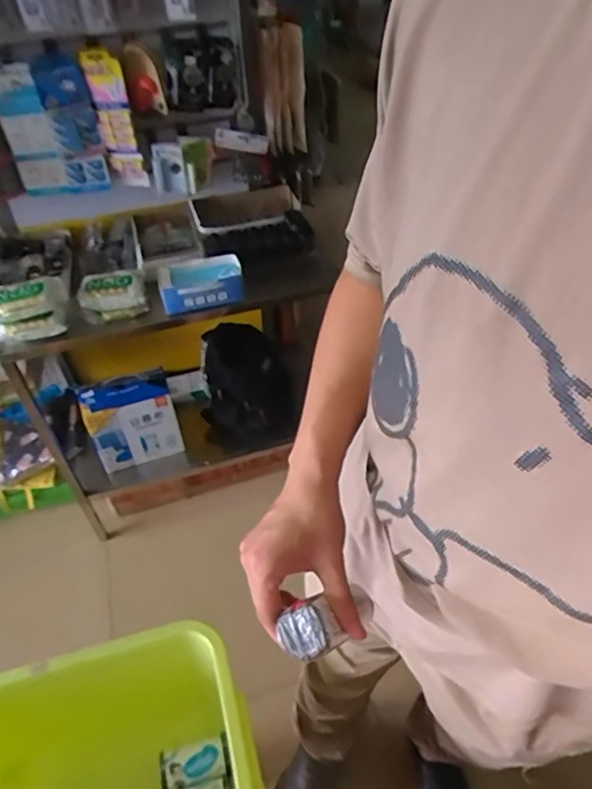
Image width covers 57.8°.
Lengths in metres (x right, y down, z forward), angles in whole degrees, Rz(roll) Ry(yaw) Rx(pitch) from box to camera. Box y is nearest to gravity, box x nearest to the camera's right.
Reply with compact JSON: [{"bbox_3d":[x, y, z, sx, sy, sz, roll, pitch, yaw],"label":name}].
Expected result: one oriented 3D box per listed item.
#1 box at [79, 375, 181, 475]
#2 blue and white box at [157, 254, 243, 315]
[{"bbox_3d":[-0.465,0.080,1.536,0.229,0.268,0.077,-11,44,-8],"label":"box"},{"bbox_3d":[-0.225,-0.260,1.268,0.202,0.084,0.097,-22,46,-18],"label":"blue and white box"}]

